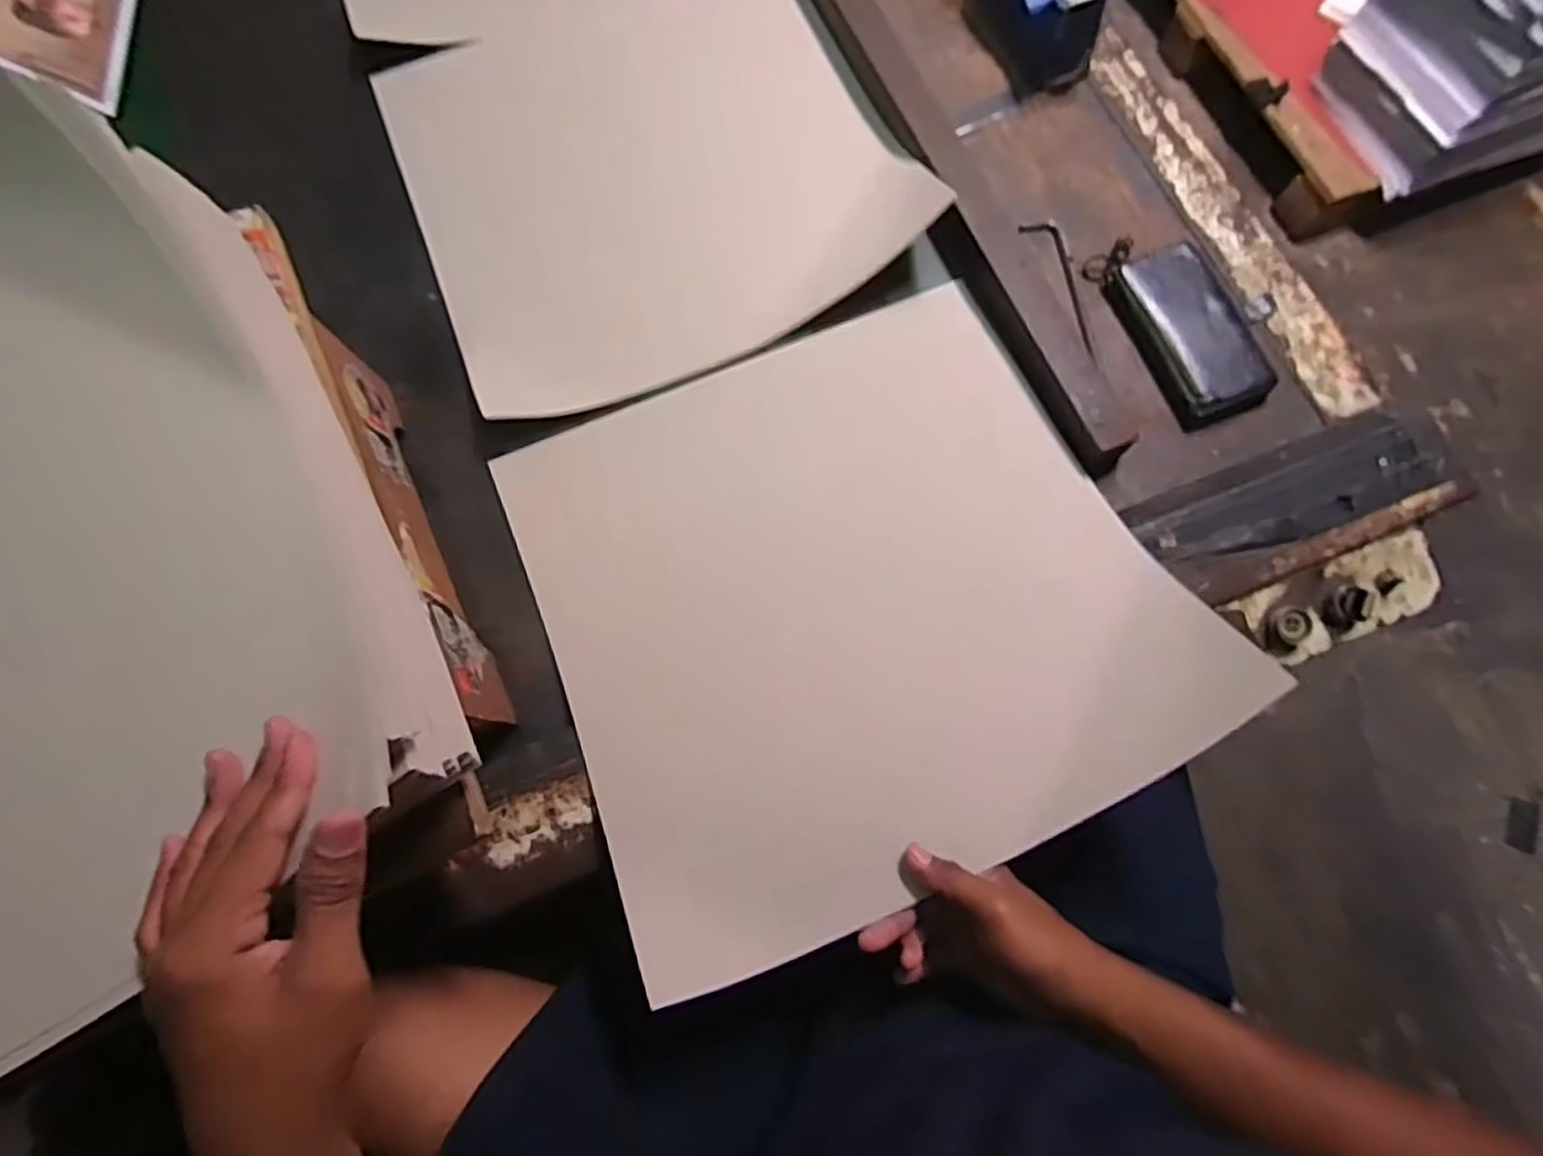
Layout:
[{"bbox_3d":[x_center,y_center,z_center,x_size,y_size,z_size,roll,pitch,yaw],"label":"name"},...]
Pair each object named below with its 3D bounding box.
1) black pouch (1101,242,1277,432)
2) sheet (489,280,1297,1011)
[{"bbox_3d":[0.365,-0.214,0.646,0.098,0.023,0.163,-19,74,-3],"label":"black pouch"},{"bbox_3d":[0.050,0.004,0.573,0.437,0.129,0.435,-22,75,-5],"label":"sheet"}]

